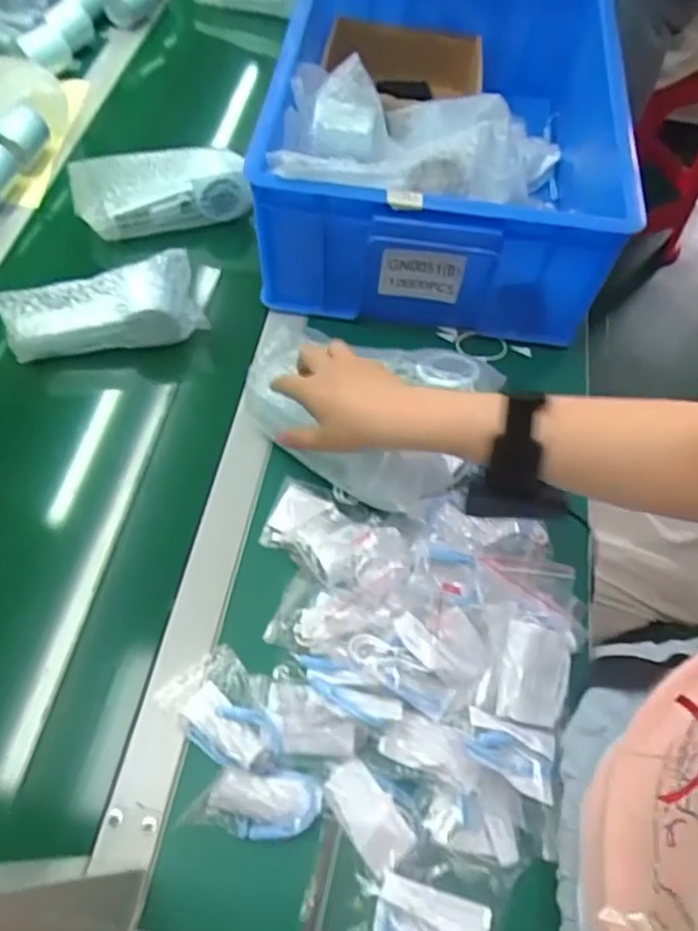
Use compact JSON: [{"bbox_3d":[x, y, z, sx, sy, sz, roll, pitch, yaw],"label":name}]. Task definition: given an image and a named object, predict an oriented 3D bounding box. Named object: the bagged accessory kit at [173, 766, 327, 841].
[{"bbox_3d":[-0.066,0.233,0.447,0.091,0.014,0.041,1,60,-3],"label":"bagged accessory kit"}]

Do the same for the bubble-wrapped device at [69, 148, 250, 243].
[{"bbox_3d":[-0.208,-0.305,0.720,0.183,0.060,0.077,-10,61,-9],"label":"bubble-wrapped device"}]

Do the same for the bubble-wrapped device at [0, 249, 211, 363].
[{"bbox_3d":[-0.238,-0.151,0.622,0.180,0.074,0.047,-7,60,-8],"label":"bubble-wrapped device"}]

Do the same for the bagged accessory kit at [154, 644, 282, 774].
[{"bbox_3d":[-0.089,0.180,0.482,0.097,0.026,0.065,31,63,14],"label":"bagged accessory kit"}]

